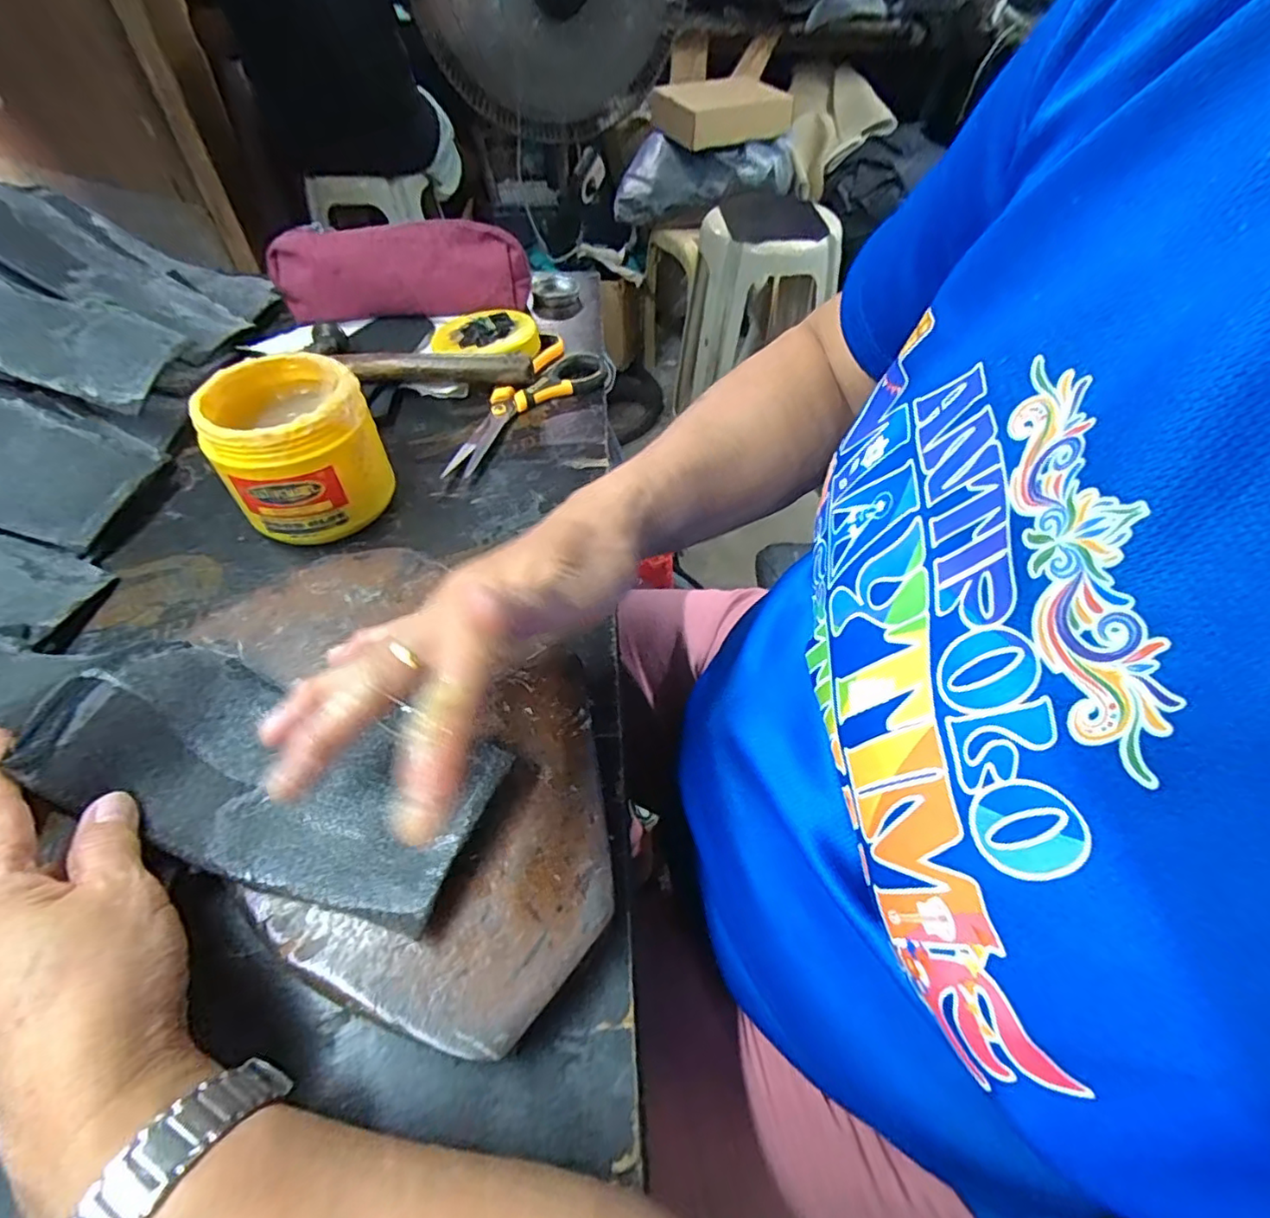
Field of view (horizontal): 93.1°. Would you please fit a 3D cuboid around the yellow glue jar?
[{"bbox_3d":[-0.215,-0.099,0.386,0.089,0.090,0.089,0,51,0],"label":"yellow glue jar"}]

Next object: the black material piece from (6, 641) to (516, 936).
[{"bbox_3d":[-0.152,0.068,0.255,0.177,0.030,0.079,19,54,8],"label":"black material piece"}]

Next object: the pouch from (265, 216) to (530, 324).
[{"bbox_3d":[-0.211,-0.303,0.551,0.219,0.079,0.039,-8,51,-6],"label":"pouch"}]

